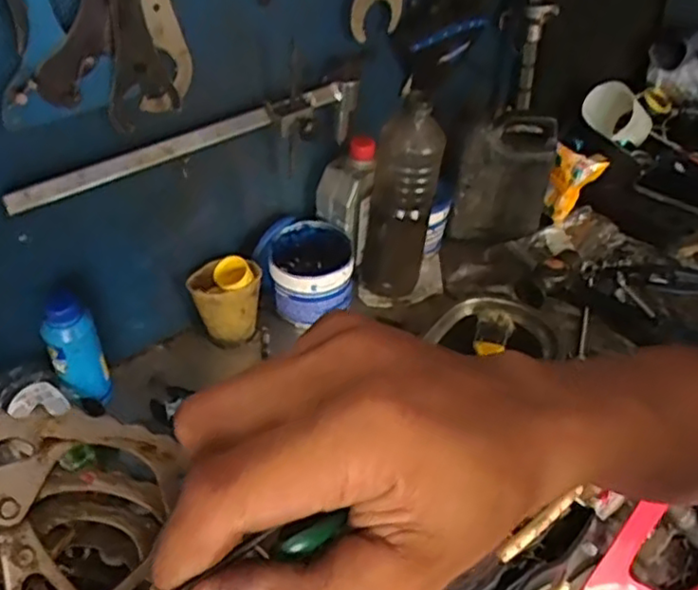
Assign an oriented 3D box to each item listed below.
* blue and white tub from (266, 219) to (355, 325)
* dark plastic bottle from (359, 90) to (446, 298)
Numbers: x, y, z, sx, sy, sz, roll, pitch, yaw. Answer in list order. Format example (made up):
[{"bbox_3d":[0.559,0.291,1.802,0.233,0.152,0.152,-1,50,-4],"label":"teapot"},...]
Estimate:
[{"bbox_3d":[-0.047,-0.025,0.826,0.101,0.083,0.099,3,44,3],"label":"blue and white tub"},{"bbox_3d":[0.061,-0.113,0.792,0.070,0.259,0.068,-31,52,-29],"label":"dark plastic bottle"}]

